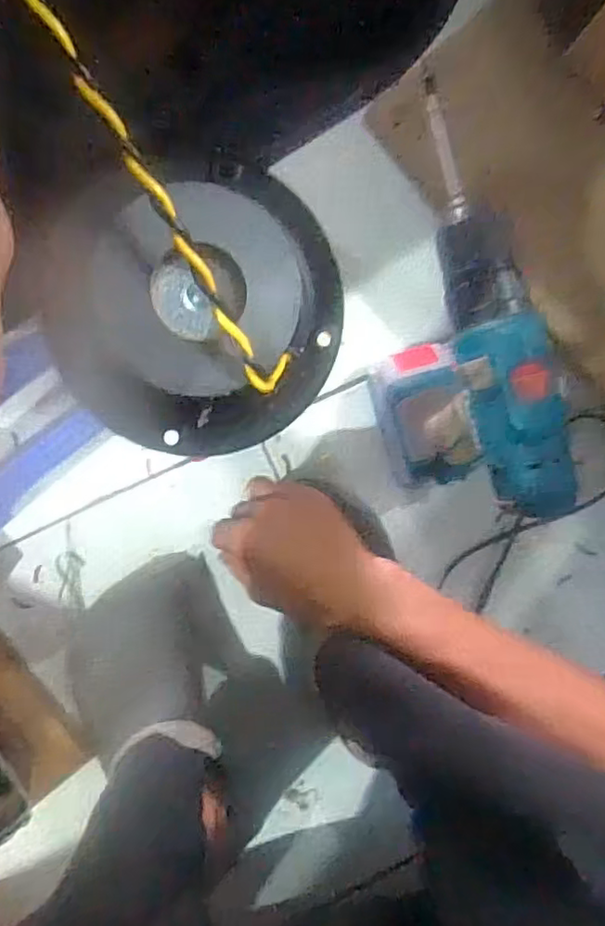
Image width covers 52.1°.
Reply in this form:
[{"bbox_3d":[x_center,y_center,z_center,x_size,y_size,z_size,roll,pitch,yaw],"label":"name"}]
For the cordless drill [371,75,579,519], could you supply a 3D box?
[{"bbox_3d":[0.094,-0.088,0.441,0.064,0.216,0.254,-13,90,-5],"label":"cordless drill"}]

